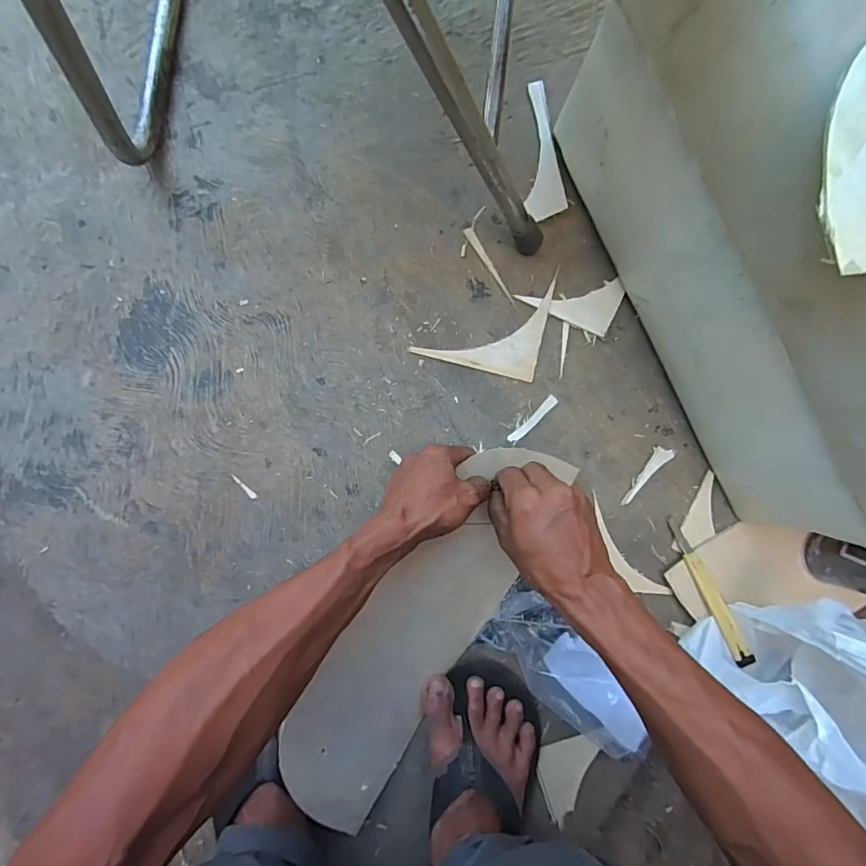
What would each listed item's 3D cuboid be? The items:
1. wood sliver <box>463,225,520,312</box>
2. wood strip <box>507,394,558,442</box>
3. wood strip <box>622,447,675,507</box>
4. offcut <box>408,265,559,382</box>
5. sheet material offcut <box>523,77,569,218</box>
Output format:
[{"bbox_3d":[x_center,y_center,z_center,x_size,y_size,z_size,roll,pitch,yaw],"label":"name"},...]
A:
[{"bbox_3d":[0.068,-0.190,0.543,0.011,0.004,0.107,-33,89,-6],"label":"wood sliver"},{"bbox_3d":[0.113,-0.015,0.532,0.073,0.004,0.012,-43,90,-6],"label":"wood strip"},{"bbox_3d":[0.243,0.047,0.540,0.083,0.006,0.019,-45,91,-6],"label":"wood strip"},{"bbox_3d":[0.062,-0.134,0.536,0.136,0.007,0.126,14,85,-3],"label":"offcut"},{"bbox_3d":[0.121,-0.328,0.549,0.045,0.014,0.153,-10,87,-5],"label":"sheet material offcut"}]

